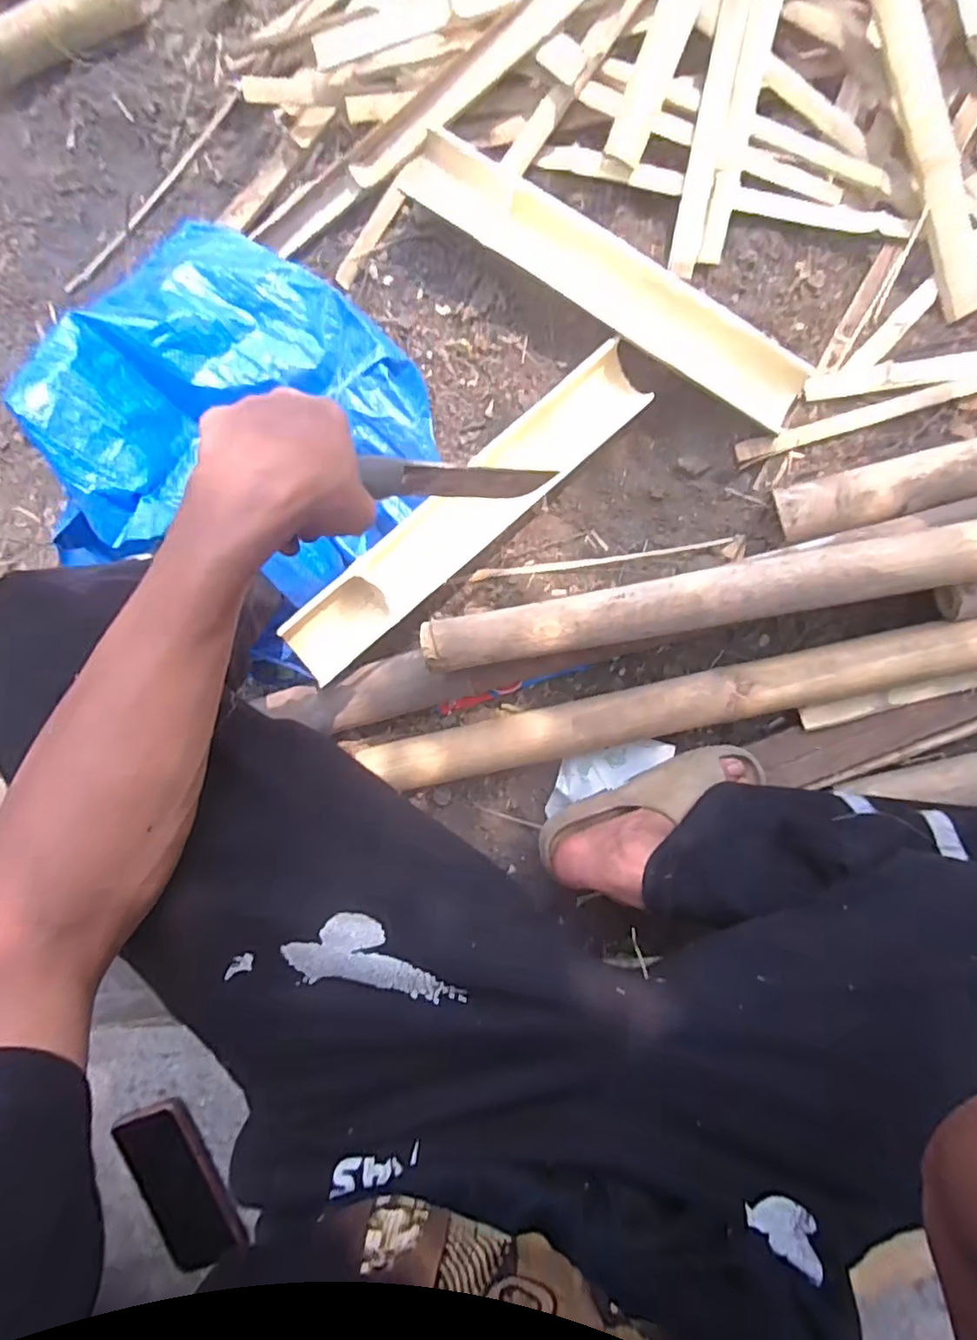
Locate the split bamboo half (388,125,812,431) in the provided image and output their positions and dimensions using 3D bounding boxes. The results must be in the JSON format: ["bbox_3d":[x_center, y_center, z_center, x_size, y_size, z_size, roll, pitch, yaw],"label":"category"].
[{"bbox_3d":[0.137,-0.459,0.716,0.534,0.050,0.085,32,96,2],"label":"split bamboo half"}]

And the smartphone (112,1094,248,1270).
[{"bbox_3d":[-0.282,0.467,0.554,0.068,0.010,0.144,-33,80,-3],"label":"smartphone"}]

